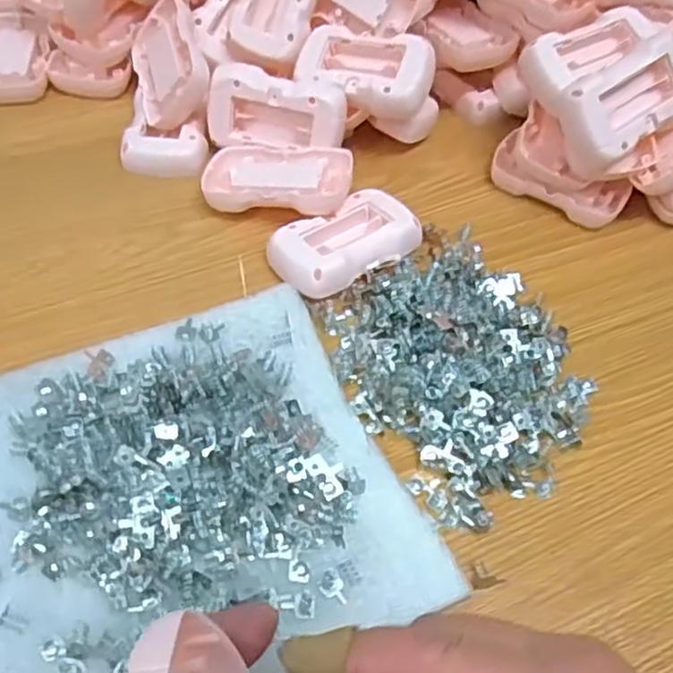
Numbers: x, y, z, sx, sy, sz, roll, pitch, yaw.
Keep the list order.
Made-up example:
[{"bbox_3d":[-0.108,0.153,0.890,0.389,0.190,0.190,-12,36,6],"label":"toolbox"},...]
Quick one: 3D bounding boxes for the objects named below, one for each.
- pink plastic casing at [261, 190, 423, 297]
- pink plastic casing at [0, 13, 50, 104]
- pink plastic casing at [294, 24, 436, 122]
[{"bbox_3d":[0.005,-0.055,0.408,0.082,0.027,0.050,-30,63,-24],"label":"pink plastic casing"},{"bbox_3d":[-0.234,-0.201,0.496,0.055,0.015,0.089,-7,56,-10],"label":"pink plastic casing"},{"bbox_3d":[0.018,-0.171,0.447,0.086,0.024,0.051,17,74,15],"label":"pink plastic casing"}]

